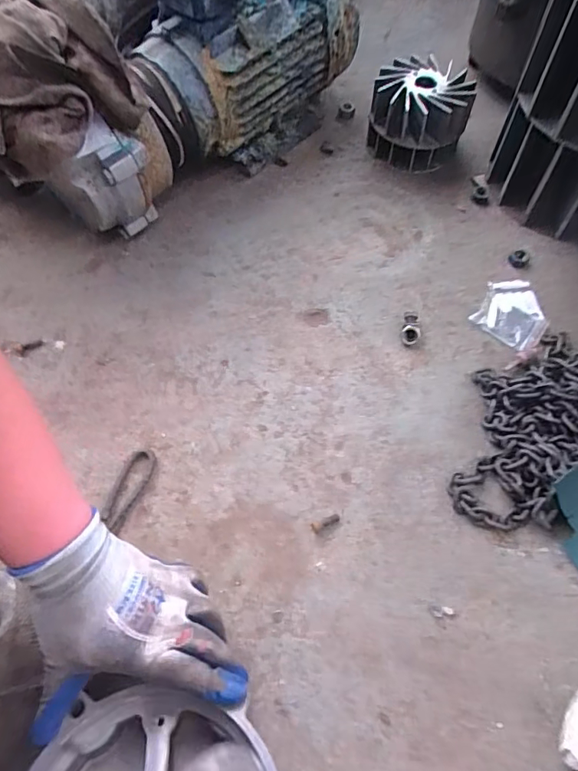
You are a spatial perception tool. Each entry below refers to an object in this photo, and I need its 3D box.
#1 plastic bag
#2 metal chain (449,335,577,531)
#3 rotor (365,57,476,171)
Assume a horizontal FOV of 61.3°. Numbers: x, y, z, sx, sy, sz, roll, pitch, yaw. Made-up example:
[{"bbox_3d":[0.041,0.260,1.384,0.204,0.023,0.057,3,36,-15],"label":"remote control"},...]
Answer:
[{"bbox_3d":[0.292,-0.096,0.635,0.085,0.010,0.104,28,67,15],"label":"plastic bag"},{"bbox_3d":[0.277,0.030,0.545,0.145,0.037,0.289,38,70,19],"label":"metal chain"},{"bbox_3d":[0.195,-0.411,0.743,0.143,0.113,0.130,-1,63,1],"label":"rotor"}]

